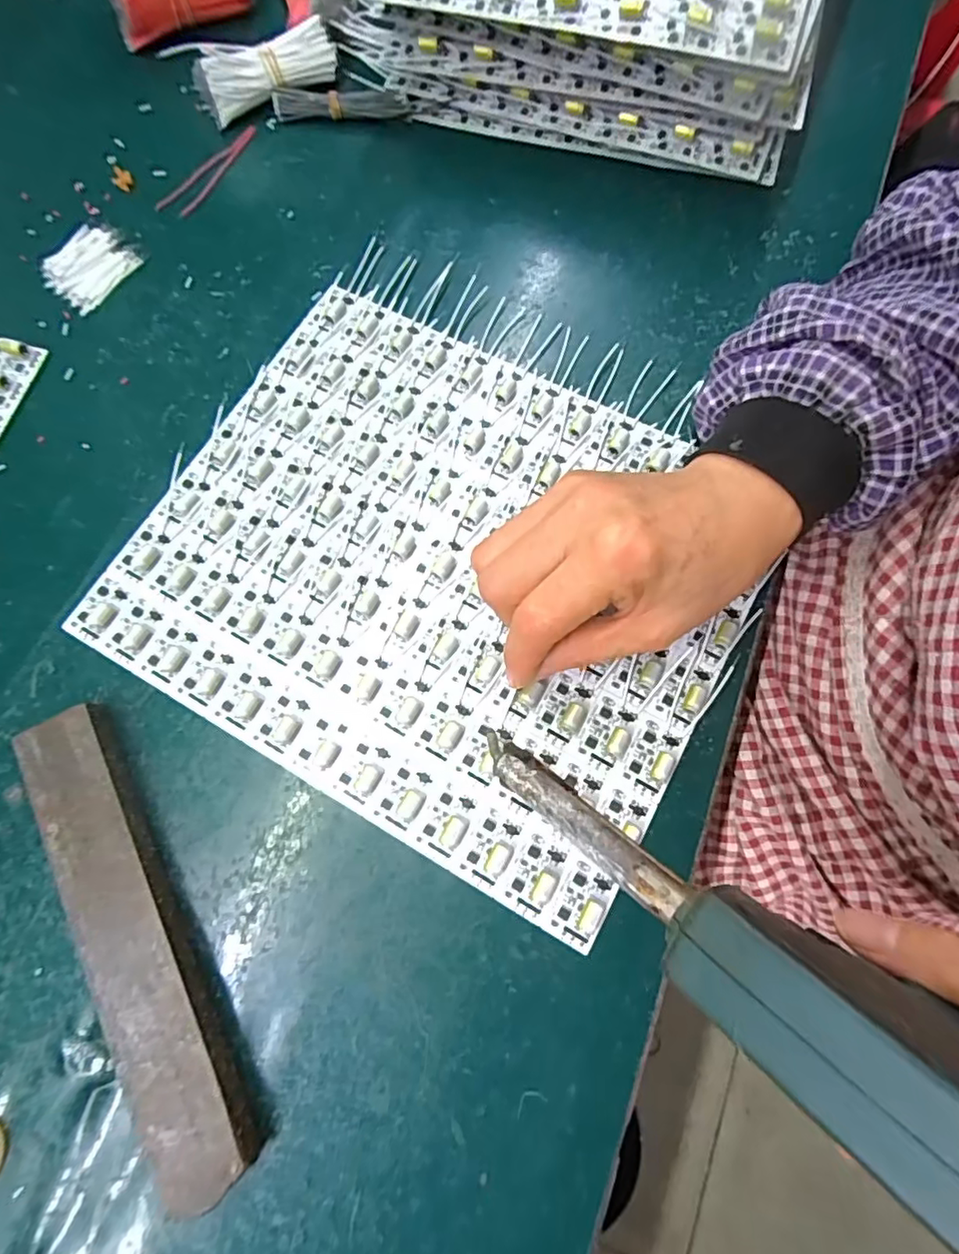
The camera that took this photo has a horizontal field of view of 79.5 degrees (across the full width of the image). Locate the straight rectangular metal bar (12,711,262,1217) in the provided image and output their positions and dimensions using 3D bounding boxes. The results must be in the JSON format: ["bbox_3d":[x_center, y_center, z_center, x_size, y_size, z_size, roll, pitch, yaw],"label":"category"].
[{"bbox_3d":[-0.145,0.127,0.240,0.036,0.017,0.193,-28,75,-6],"label":"straight rectangular metal bar"}]

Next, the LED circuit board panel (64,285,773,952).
[{"bbox_3d":[-0.021,-0.034,0.289,0.288,0.008,0.240,28,77,10],"label":"LED circuit board panel"}]

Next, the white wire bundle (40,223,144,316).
[{"bbox_3d":[-0.238,-0.221,0.349,0.052,0.004,0.052,36,78,11],"label":"white wire bundle"}]

